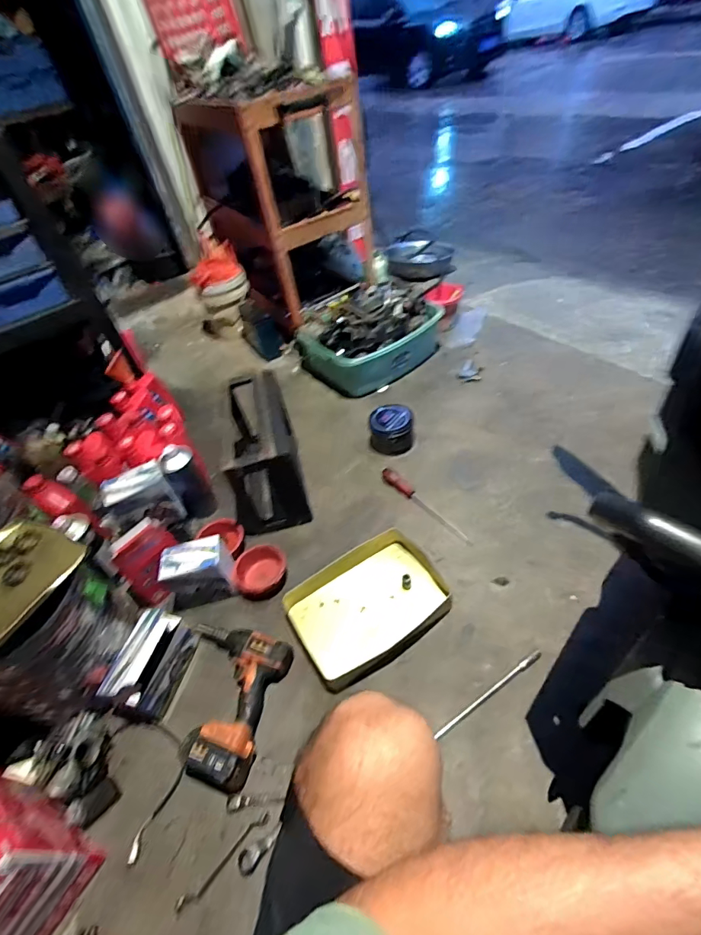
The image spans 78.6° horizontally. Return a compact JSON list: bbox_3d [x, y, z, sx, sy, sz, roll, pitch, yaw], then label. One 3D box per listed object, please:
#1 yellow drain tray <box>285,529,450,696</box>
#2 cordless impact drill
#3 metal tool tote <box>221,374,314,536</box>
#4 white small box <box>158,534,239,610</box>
[{"bbox_3d":[0.039,0.279,0.894,0.318,0.046,0.231,-31,48,-18],"label":"yellow drain tray"},{"bbox_3d":[-0.247,0.417,0.788,0.208,0.069,0.247,7,48,18],"label":"cordless impact drill"},{"bbox_3d":[-0.230,-0.034,1.125,0.174,0.276,0.360,-15,44,-3],"label":"metal tool tote"},{"bbox_3d":[-0.333,0.238,0.941,0.153,0.139,0.083,-19,44,-7],"label":"white small box"}]

